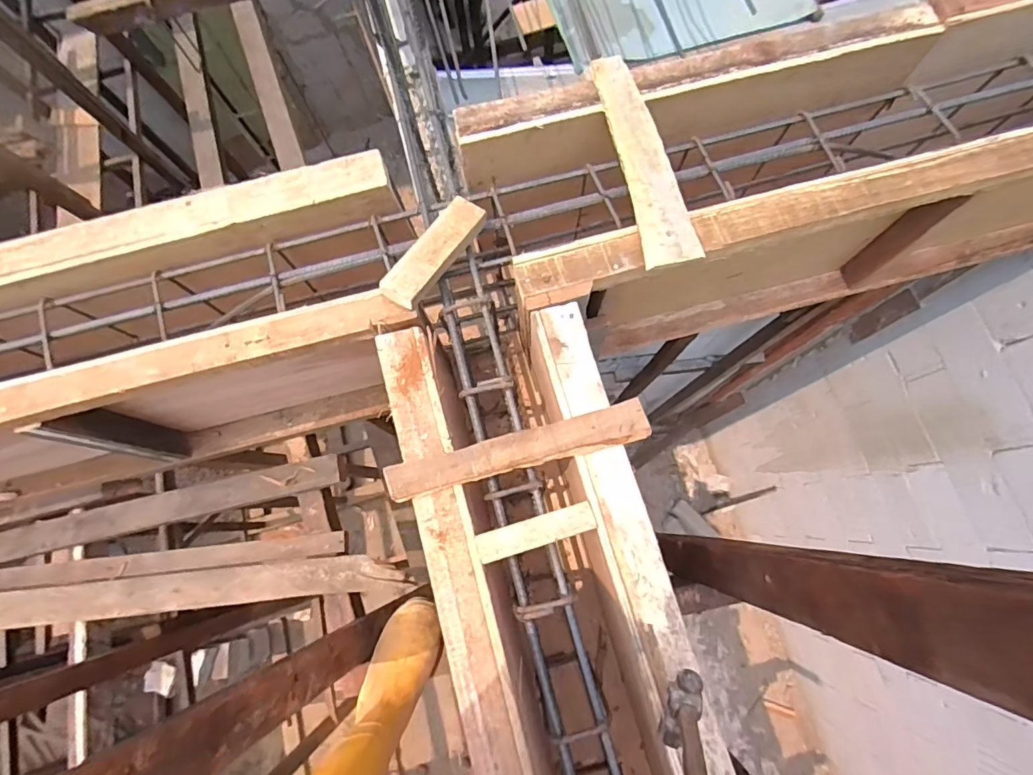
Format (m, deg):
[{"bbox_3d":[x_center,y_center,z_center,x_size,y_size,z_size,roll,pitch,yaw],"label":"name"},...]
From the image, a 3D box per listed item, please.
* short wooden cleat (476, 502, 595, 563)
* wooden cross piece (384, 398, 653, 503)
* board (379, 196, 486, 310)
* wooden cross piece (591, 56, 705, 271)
[{"bbox_3d":[0.025,0.182,0.640,0.149,0.014,0.038,-17,53,0],"label":"short wooden cleat"},{"bbox_3d":[0.004,0.083,0.662,0.343,0.018,0.049,-15,76,-2],"label":"wooden cross piece"},{"bbox_3d":[-0.118,-0.199,0.743,0.056,0.026,0.201,29,66,9],"label":"board"},{"bbox_3d":[0.194,-0.348,0.762,0.079,0.015,0.347,-13,80,4],"label":"wooden cross piece"}]

